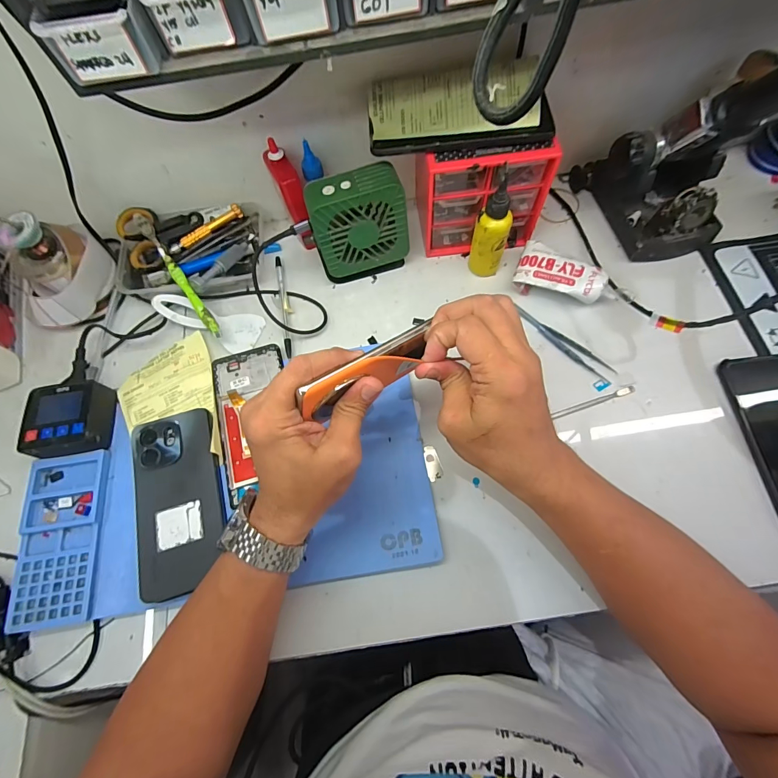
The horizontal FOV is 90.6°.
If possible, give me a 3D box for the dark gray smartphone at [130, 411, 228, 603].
[{"bbox_3d":[-0.197,0.102,0.362,0.078,0.016,0.161,-15,68,-3],"label":"dark gray smartphone"}]

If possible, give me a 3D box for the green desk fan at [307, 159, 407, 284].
[{"bbox_3d":[-0.032,-0.173,0.417,0.096,0.113,0.043,-17,68,-4],"label":"green desk fan"}]

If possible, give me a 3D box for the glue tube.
[{"bbox_3d":[0.200,-0.124,0.423,0.113,0.033,0.057,17,70,10],"label":"glue tube"}]

